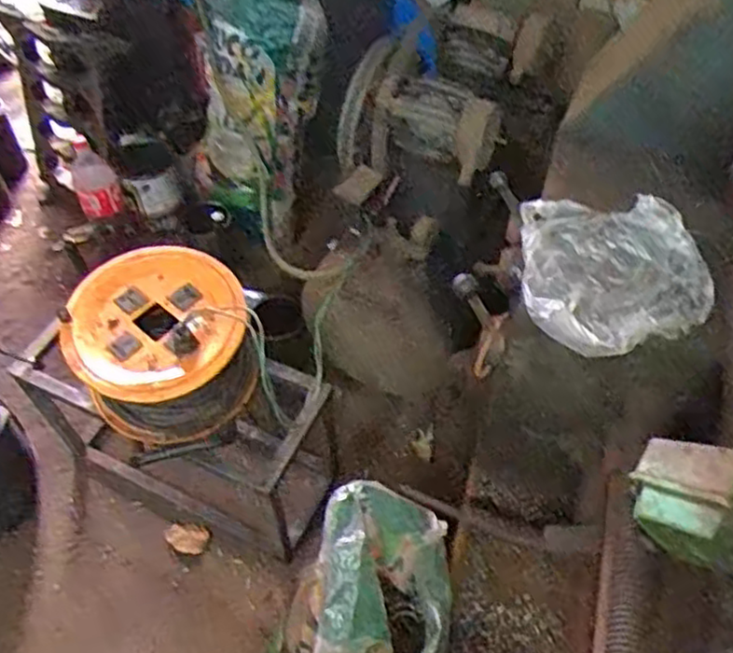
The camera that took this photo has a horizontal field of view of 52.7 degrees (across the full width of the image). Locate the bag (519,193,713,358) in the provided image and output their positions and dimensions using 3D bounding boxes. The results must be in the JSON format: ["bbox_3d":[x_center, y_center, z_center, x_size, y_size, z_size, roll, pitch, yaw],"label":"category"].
[{"bbox_3d":[0.289,-0.064,0.850,0.213,0.040,0.221,3,53,2],"label":"bag"}]

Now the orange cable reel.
[{"bbox_3d":[-0.337,0.028,1.234,0.285,0.214,0.256,-12,54,-10],"label":"orange cable reel"}]

